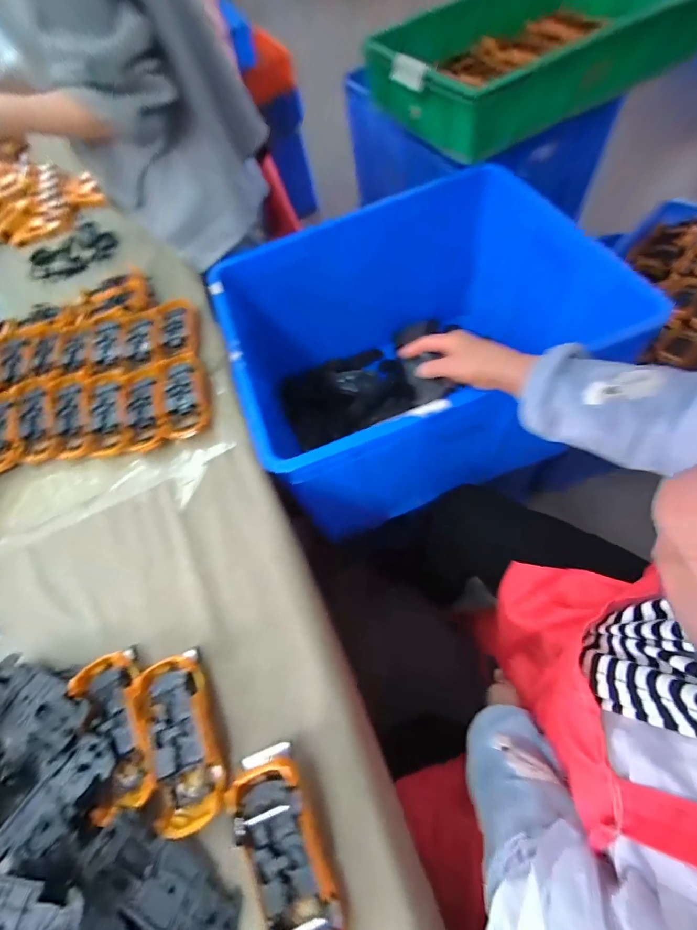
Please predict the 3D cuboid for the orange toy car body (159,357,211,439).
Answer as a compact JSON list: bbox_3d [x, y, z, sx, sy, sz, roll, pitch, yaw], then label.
[{"bbox_3d":[-0.226,-0.094,0.518,0.064,0.023,0.129,-12,65,1],"label":"orange toy car body"}]

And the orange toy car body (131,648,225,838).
[{"bbox_3d":[-0.151,0.245,0.339,0.061,0.030,0.129,-26,66,-5],"label":"orange toy car body"}]

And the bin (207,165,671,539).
[{"bbox_3d":[0.129,-0.228,0.734,0.659,0.385,0.489,-21,65,-3],"label":"bin"}]

